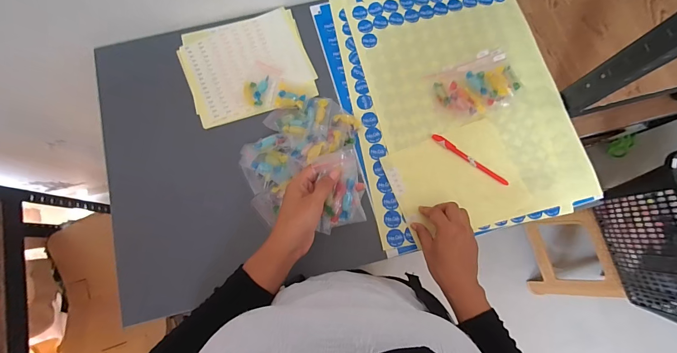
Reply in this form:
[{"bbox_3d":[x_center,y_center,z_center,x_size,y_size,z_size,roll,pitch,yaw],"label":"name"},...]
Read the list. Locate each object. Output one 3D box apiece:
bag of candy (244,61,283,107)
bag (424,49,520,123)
[{"bbox_3d":[-0.133,-0.160,0.561,0.054,0.012,0.083,16,79,3],"label":"bag of candy"},{"bbox_3d":[0.235,-0.153,0.543,0.147,0.026,0.100,-19,79,-4],"label":"bag"}]

